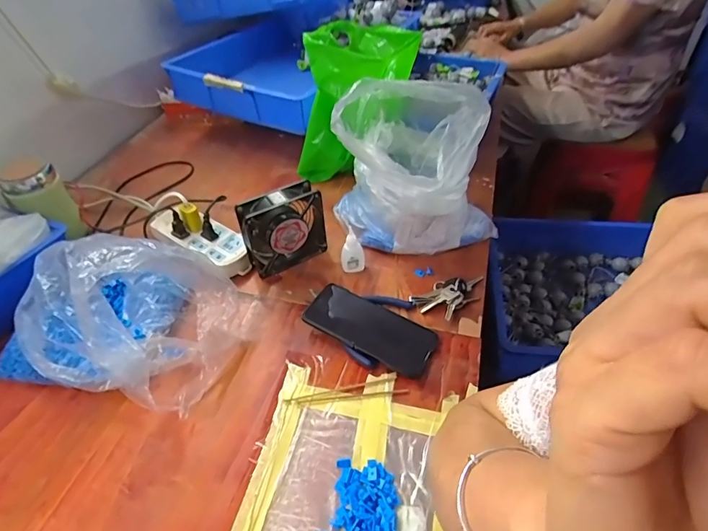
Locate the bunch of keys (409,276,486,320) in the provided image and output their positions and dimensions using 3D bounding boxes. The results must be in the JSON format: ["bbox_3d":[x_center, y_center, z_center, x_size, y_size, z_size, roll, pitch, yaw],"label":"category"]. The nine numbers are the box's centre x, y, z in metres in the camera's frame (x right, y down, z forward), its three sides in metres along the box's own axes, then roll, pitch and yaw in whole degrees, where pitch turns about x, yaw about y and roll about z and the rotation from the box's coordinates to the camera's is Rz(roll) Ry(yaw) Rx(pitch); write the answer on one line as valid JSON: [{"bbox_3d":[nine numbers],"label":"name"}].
[{"bbox_3d":[0.142,0.035,0.620,0.115,0.020,0.060,-31,49,-24],"label":"bunch of keys"}]

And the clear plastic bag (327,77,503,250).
[{"bbox_3d":[0.096,-0.165,0.675,0.233,0.234,0.210,1,44,8],"label":"clear plastic bag"}]

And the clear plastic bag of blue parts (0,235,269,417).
[{"bbox_3d":[-0.296,0.035,0.539,0.284,0.181,0.217,10,46,16],"label":"clear plastic bag of blue parts"}]

